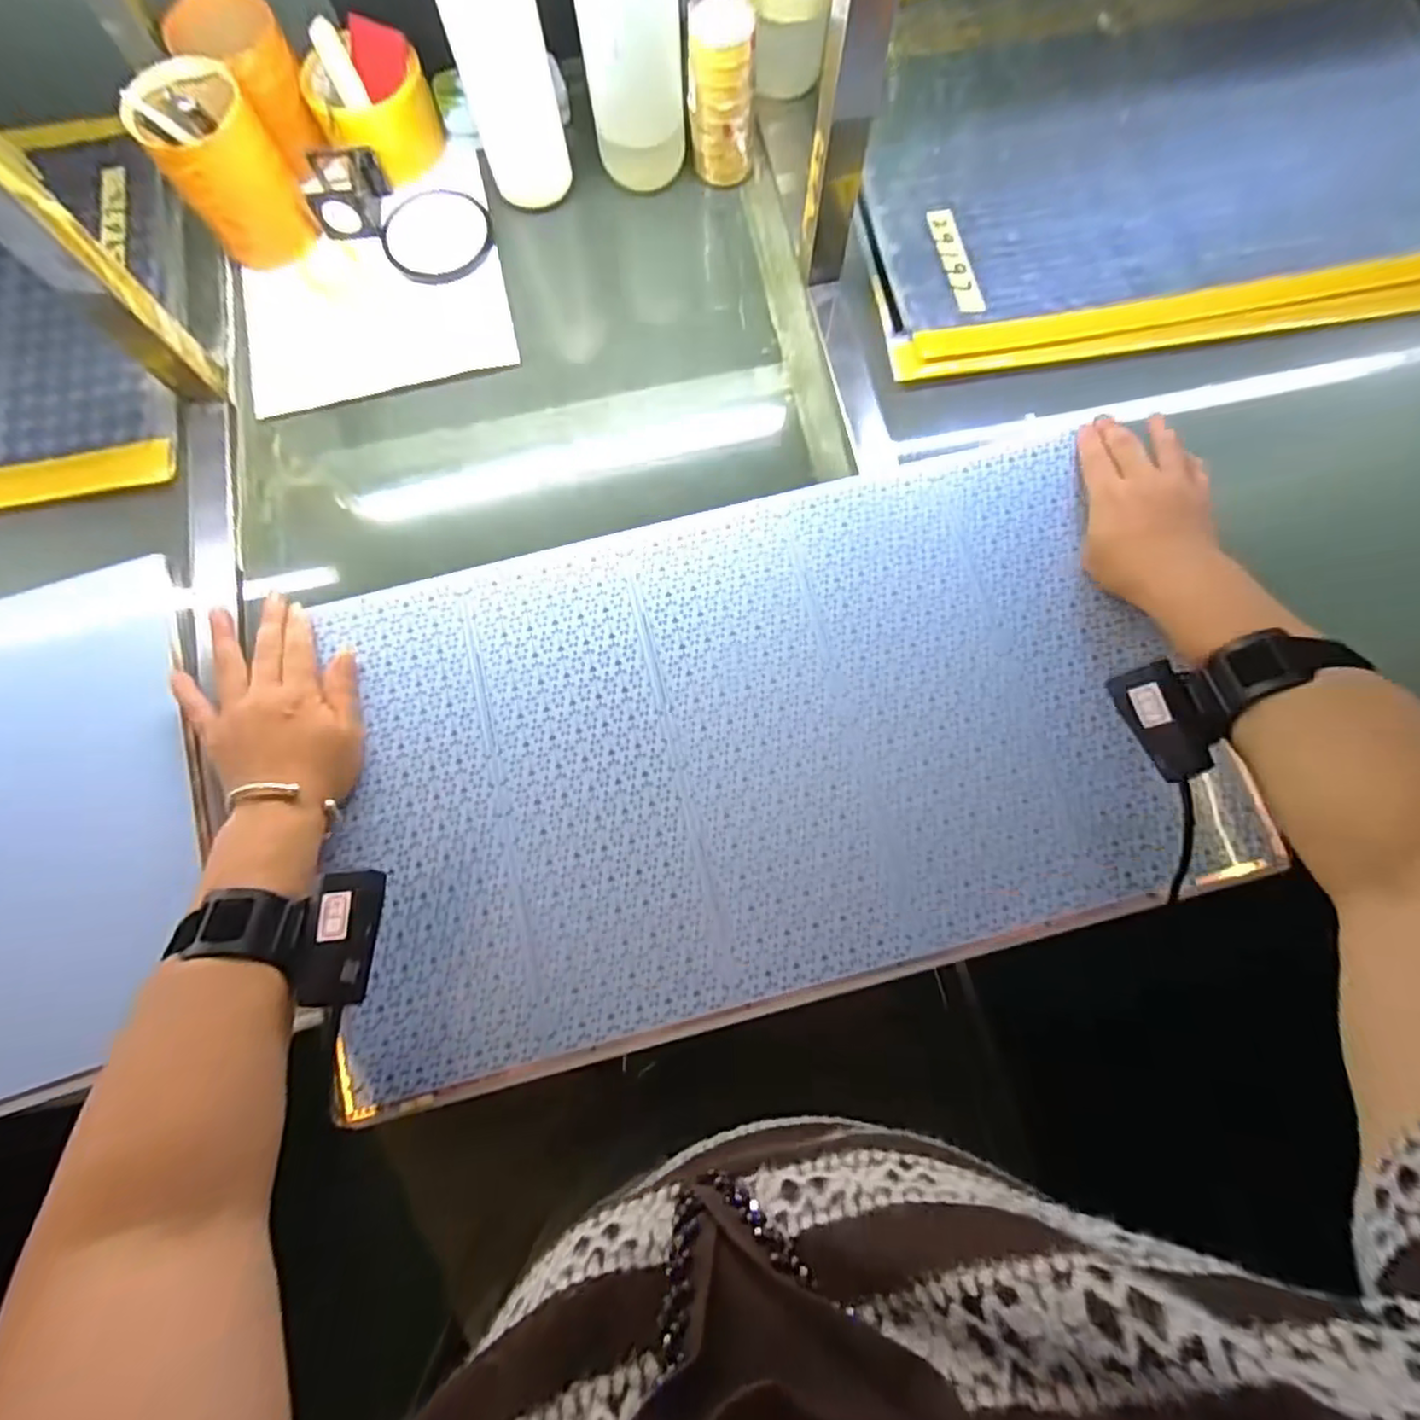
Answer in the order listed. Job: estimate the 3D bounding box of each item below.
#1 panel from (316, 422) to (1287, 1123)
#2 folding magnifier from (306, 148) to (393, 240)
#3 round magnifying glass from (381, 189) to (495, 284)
[{"bbox_3d":[0.026,0.015,0.452,0.554,0.005,0.339,-15,77,-3],"label":"panel"},{"bbox_3d":[-0.301,-0.432,0.542,0.055,0.033,0.063,-7,77,-1],"label":"folding magnifier"},{"bbox_3d":[-0.230,-0.400,0.549,0.088,0.007,0.084,0,77,0],"label":"round magnifying glass"}]

